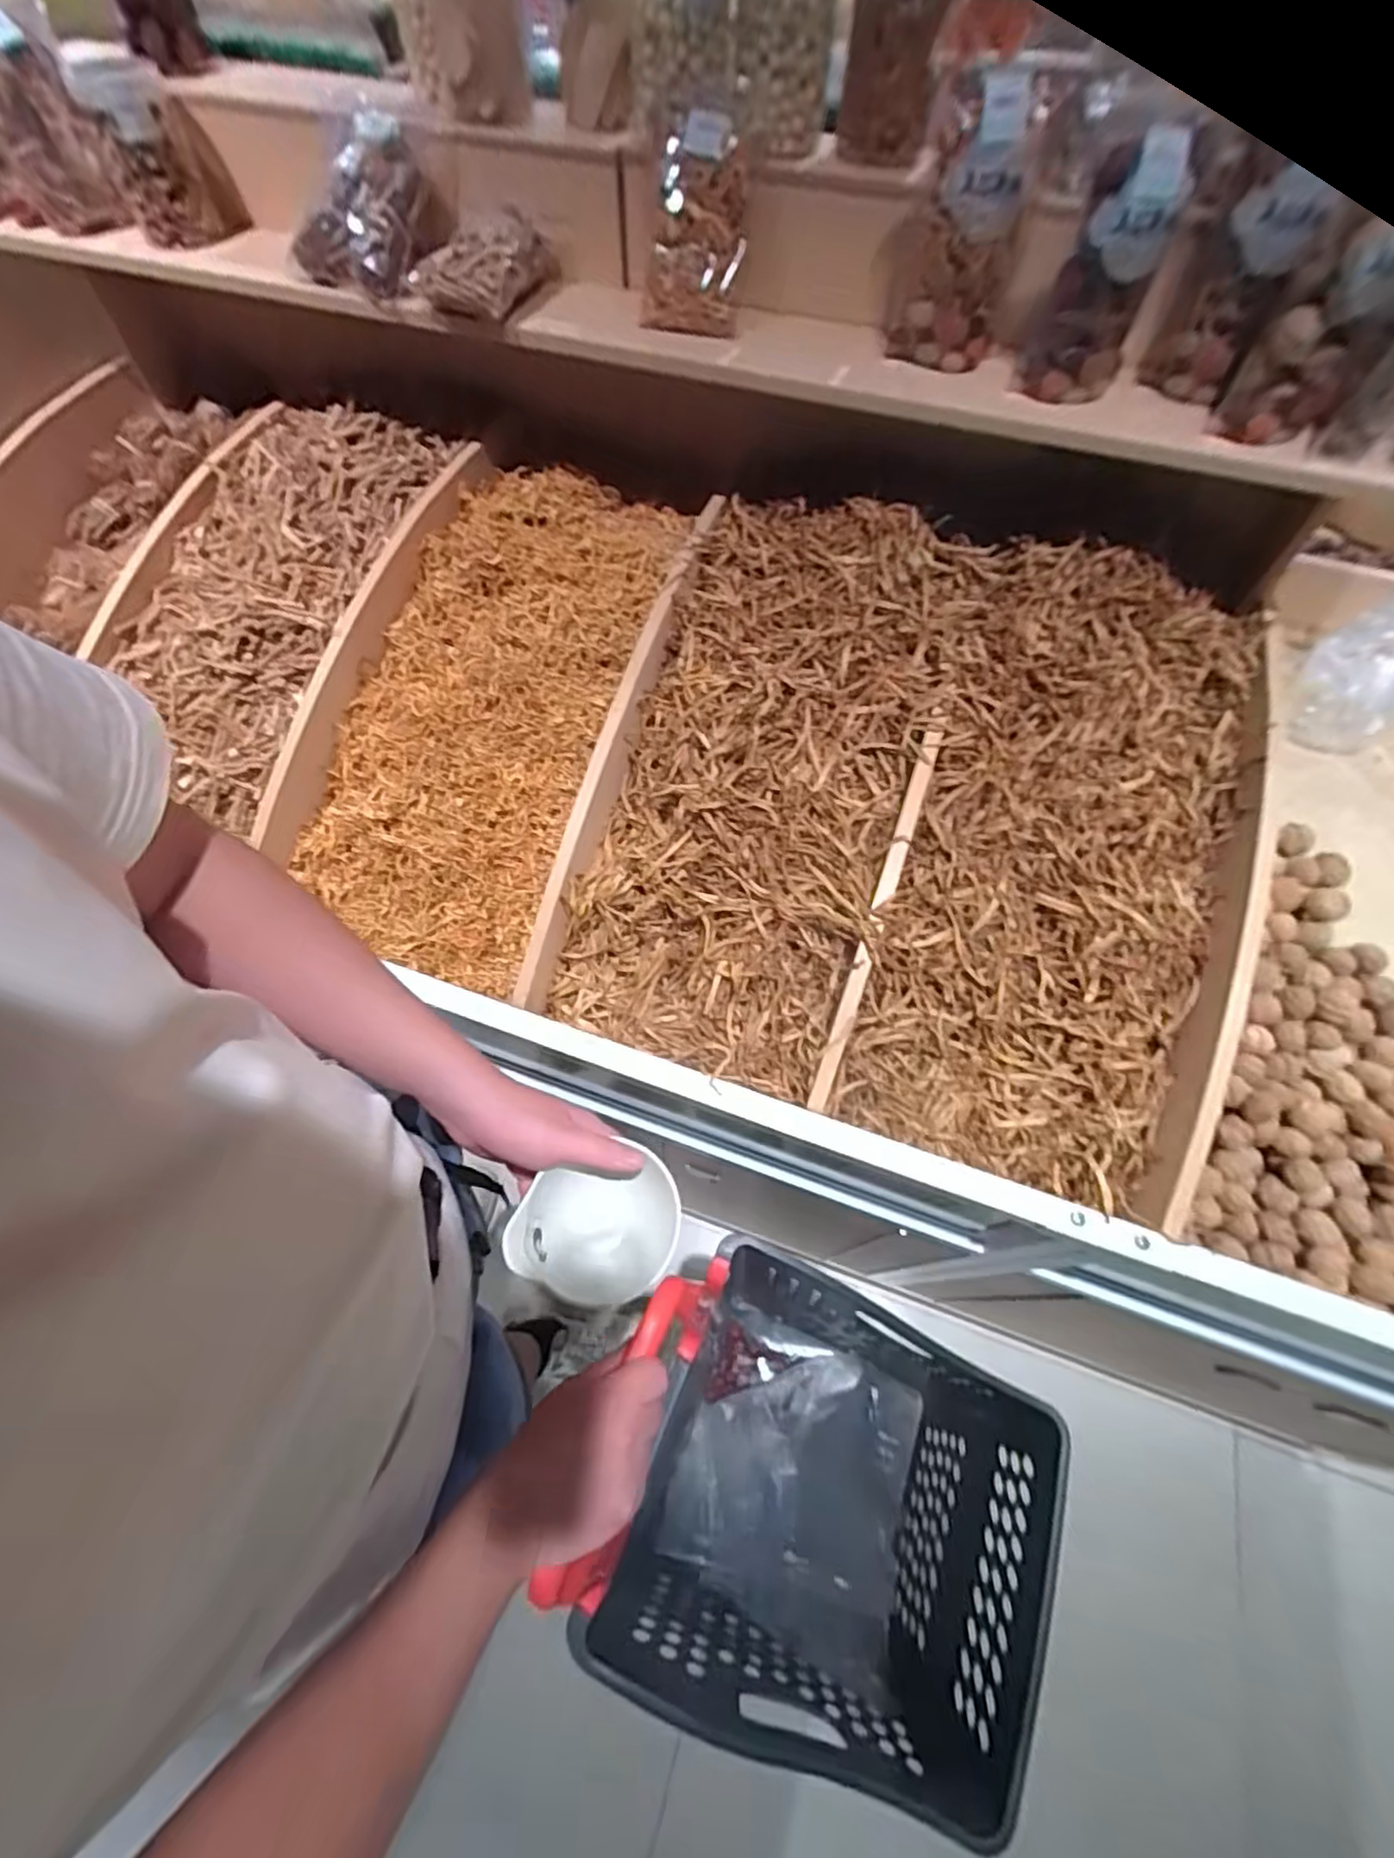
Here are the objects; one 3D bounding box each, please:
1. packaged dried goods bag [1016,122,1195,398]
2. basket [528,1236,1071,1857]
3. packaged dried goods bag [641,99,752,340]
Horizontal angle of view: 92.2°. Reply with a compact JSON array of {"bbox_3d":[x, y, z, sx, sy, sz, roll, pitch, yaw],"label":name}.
[{"bbox_3d":[0.327,-0.522,0.543,0.075,0.152,0.067,27,43,13],"label":"packaged dried goods bag"},{"bbox_3d":[0.160,0.696,0.856,0.450,0.514,0.377,23,63,11],"label":"basket"},{"bbox_3d":[-0.003,-0.620,0.595,0.091,0.134,0.058,2,61,-1],"label":"packaged dried goods bag"}]

